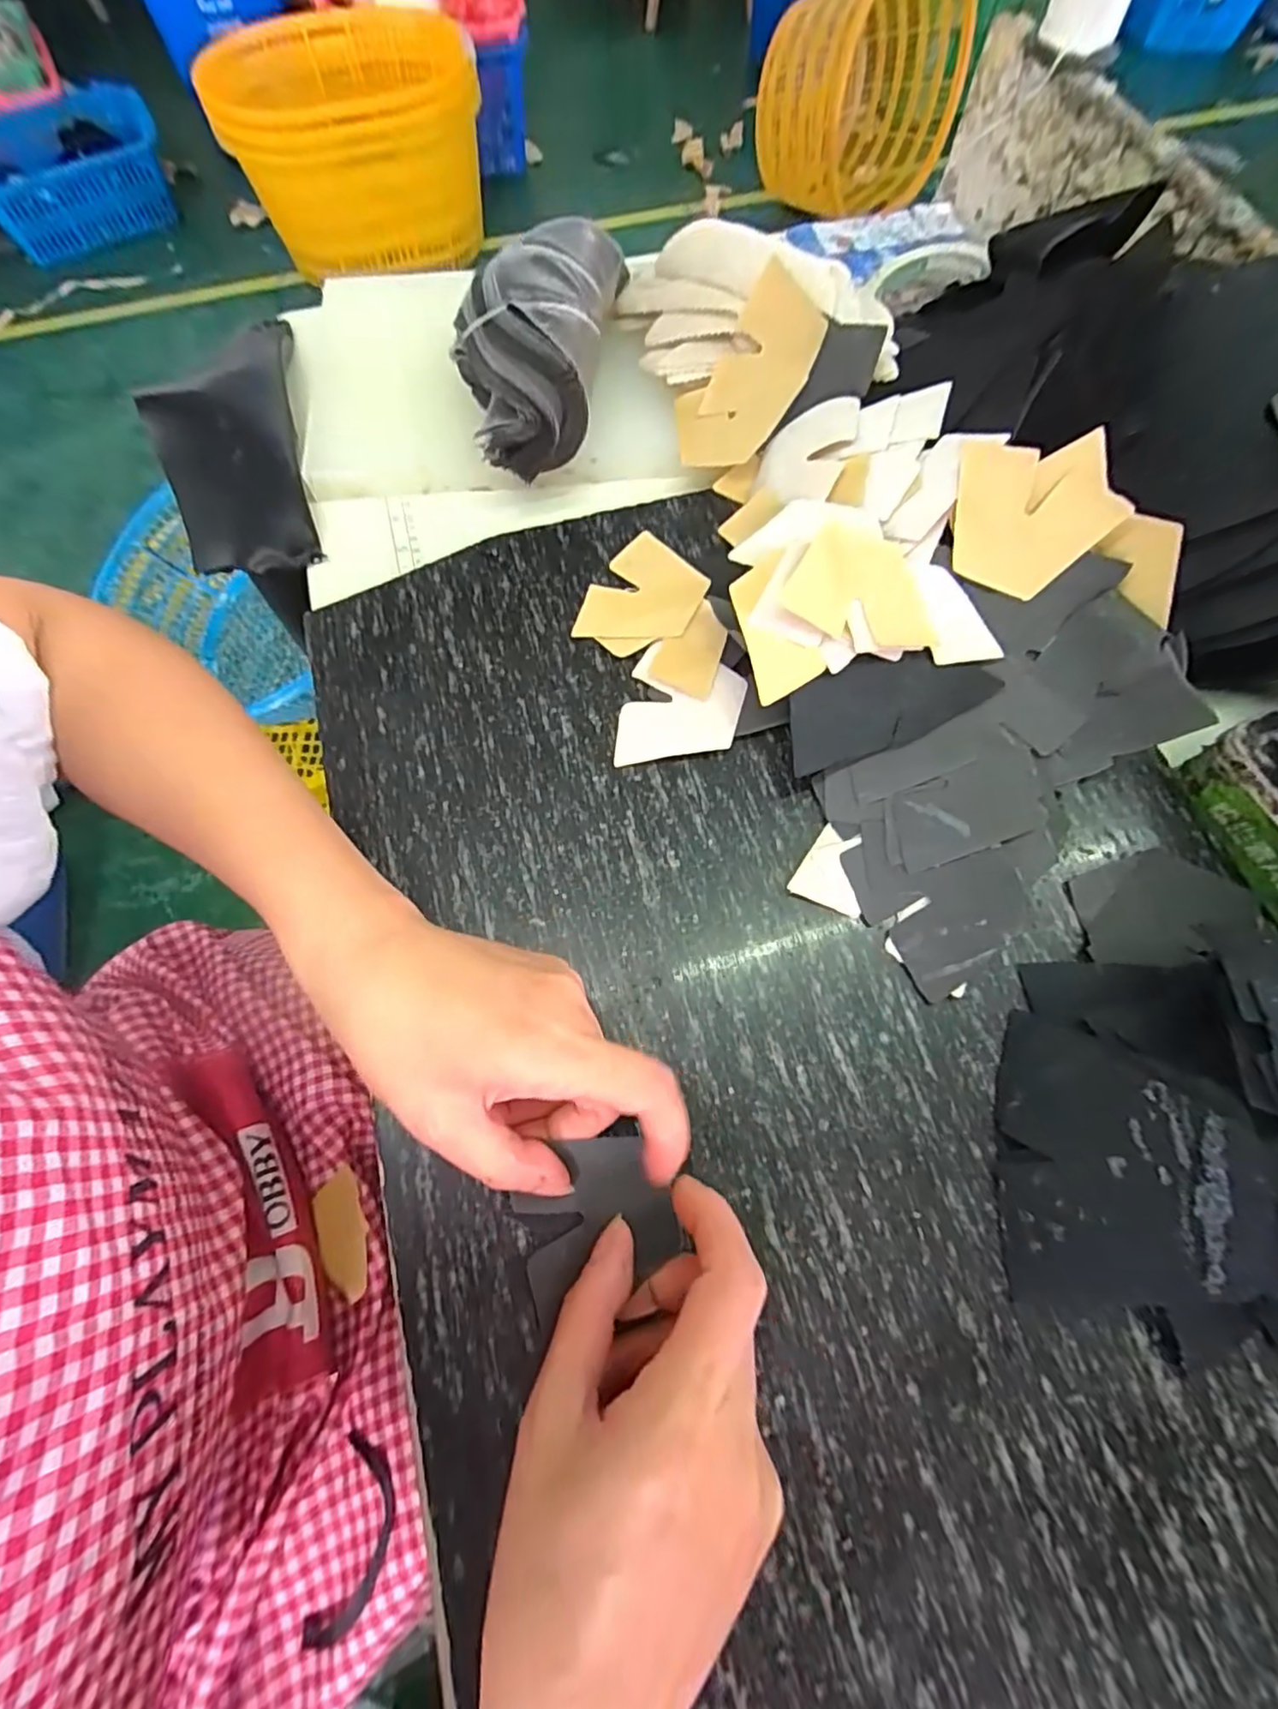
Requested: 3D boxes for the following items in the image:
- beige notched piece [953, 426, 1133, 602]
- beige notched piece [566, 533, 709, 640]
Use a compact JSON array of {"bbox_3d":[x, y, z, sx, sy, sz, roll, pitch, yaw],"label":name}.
[{"bbox_3d":[0.196,-0.165,0.301,0.073,0.008,0.069,3,106,9],"label":"beige notched piece"},{"bbox_3d":[0.004,-0.142,0.334,0.058,0.004,0.077,27,72,14],"label":"beige notched piece"}]

